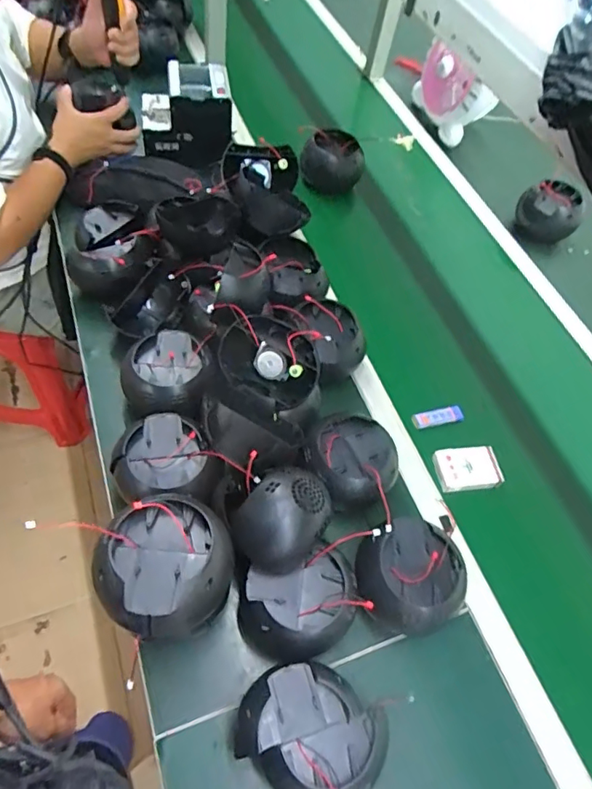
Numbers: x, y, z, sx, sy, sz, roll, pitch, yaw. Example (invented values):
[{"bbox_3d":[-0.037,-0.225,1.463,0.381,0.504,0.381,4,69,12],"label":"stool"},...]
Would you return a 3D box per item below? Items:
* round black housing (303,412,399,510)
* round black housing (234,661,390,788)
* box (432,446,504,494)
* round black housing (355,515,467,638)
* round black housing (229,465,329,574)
[{"bbox_3d":[0.072,0.093,0.703,0.119,0.074,0.117,4,56,-6],"label":"round black housing"},{"bbox_3d":[0.013,0.350,0.536,0.143,0.082,0.118,34,60,14],"label":"round black housing"},{"bbox_3d":[0.252,0.111,0.764,0.089,0.026,0.062,-1,57,-10],"label":"box"},{"bbox_3d":[0.136,0.222,0.627,0.123,0.076,0.118,4,56,-6],"label":"round black housing"},{"bbox_3d":[-0.012,0.142,0.604,0.090,0.071,0.120,42,60,18],"label":"round black housing"}]

